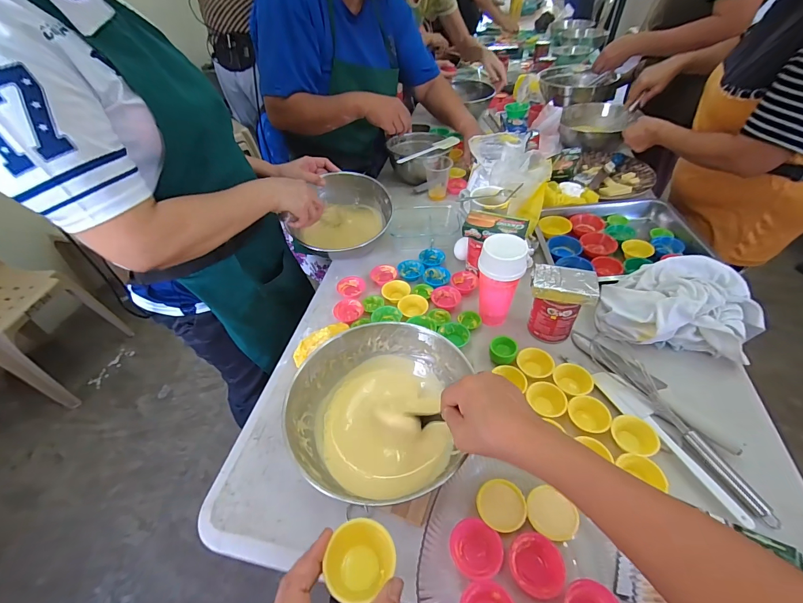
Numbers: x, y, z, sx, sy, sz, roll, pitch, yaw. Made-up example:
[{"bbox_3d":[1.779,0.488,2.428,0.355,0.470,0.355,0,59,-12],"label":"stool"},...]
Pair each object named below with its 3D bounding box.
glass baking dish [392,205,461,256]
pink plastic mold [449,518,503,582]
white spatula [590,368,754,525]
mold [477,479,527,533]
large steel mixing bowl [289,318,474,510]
[{"bbox_3d":[0.056,-0.174,0.839,0.160,0.049,0.123,2,47,7],"label":"glass baking dish"},{"bbox_3d":[0.083,0.280,0.399,0.055,0.023,0.057,-3,46,3],"label":"pink plastic mold"},{"bbox_3d":[0.360,0.182,0.482,0.033,0.015,0.226,-21,48,-15],"label":"white spatula"},{"bbox_3d":[0.120,0.247,0.426,0.055,0.029,0.051,-3,46,3],"label":"mold"},{"bbox_3d":[-0.030,0.148,0.485,0.214,0.099,0.232,-3,46,3],"label":"large steel mixing bowl"}]

